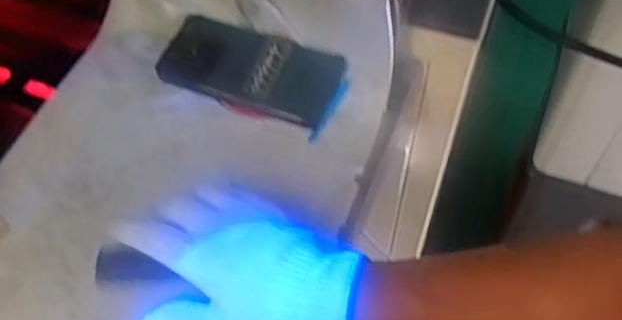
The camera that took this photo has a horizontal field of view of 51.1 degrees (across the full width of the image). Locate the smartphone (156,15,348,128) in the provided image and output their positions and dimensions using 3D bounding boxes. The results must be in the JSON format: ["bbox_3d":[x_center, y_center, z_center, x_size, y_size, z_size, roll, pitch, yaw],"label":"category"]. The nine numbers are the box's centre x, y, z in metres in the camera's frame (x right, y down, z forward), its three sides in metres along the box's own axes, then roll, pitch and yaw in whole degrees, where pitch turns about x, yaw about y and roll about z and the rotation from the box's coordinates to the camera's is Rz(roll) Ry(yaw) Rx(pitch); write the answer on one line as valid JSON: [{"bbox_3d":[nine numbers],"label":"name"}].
[{"bbox_3d":[-0.056,-0.084,0.597,0.161,0.011,0.080,20,69,12],"label":"smartphone"}]

